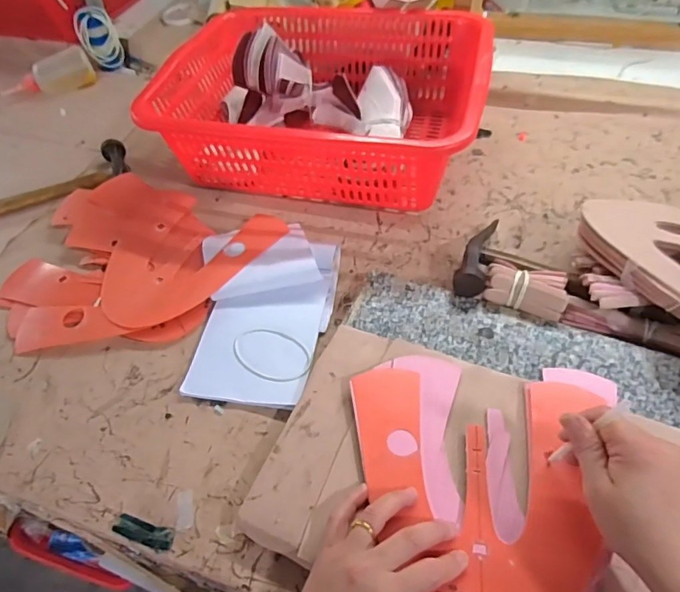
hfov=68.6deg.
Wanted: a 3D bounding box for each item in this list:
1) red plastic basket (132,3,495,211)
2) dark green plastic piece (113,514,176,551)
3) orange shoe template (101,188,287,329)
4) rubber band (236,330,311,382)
[{"bbox_3d":[-0.019,-0.282,0.708,0.420,0.122,0.316,8,54,11],"label":"red plastic basket"},{"bbox_3d":[-0.168,0.203,0.428,0.054,0.007,0.017,10,54,12],"label":"dark green plastic piece"},{"bbox_3d":[-0.197,-0.045,0.614,0.195,0.018,0.201,19,57,18],"label":"orange shoe template"},{"bbox_3d":[-0.073,0.061,0.530,0.090,0.004,0.055,24,58,21],"label":"rubber band"}]

